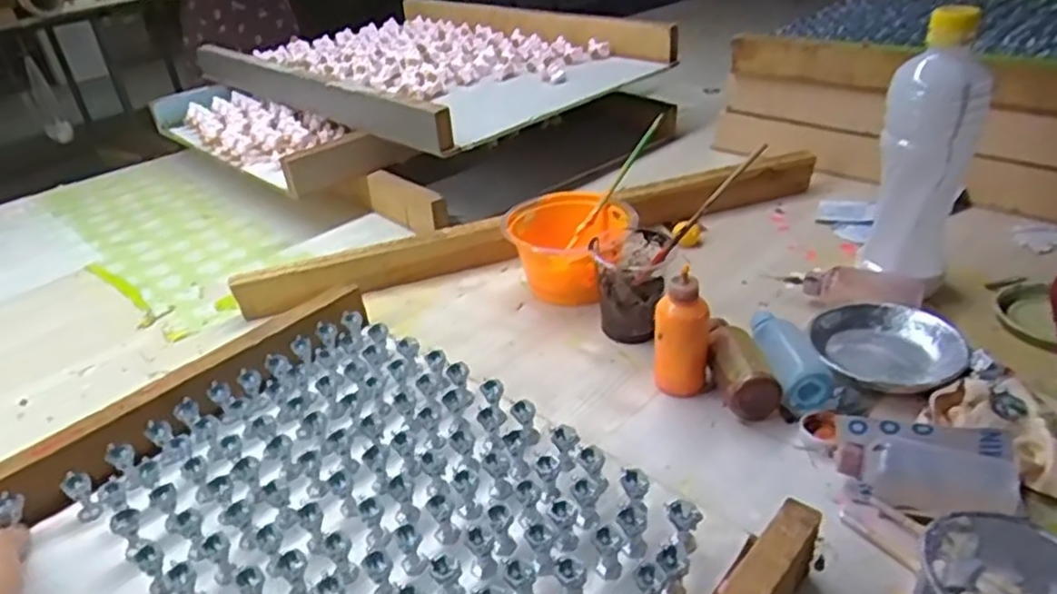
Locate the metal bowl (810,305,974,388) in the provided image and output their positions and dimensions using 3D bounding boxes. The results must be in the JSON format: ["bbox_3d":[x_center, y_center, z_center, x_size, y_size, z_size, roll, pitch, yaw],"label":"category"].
[{"bbox_3d":[0.260,0.038,0.509,0.097,0.027,0.101,-3,32,2],"label":"metal bowl"}]

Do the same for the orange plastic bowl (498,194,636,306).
[{"bbox_3d":[0.038,-0.043,0.628,0.111,0.069,0.108,-3,32,2],"label":"orange plastic bowl"}]

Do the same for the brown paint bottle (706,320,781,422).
[{"bbox_3d":[0.147,0.047,0.494,0.034,0.032,0.090,-5,32,0],"label":"brown paint bottle"}]

